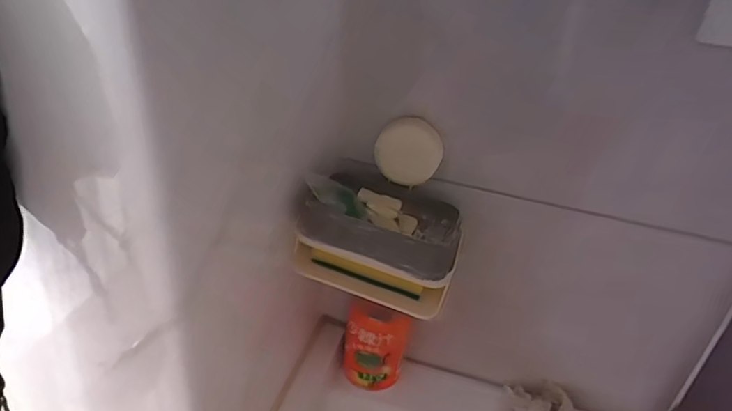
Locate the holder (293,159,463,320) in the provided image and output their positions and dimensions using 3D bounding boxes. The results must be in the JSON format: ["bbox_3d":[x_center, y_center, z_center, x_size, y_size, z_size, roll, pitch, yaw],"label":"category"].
[{"bbox_3d":[0.015,0.027,0.445,0.129,0.081,0.093,17,35,17],"label":"holder"}]

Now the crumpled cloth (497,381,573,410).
[{"bbox_3d":[0.167,0.199,0.522,0.071,0.040,0.051,8,33,4],"label":"crumpled cloth"}]

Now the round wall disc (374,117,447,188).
[{"bbox_3d":[0.036,-0.045,0.435,0.054,0.054,0.018,5,33,0],"label":"round wall disc"}]

